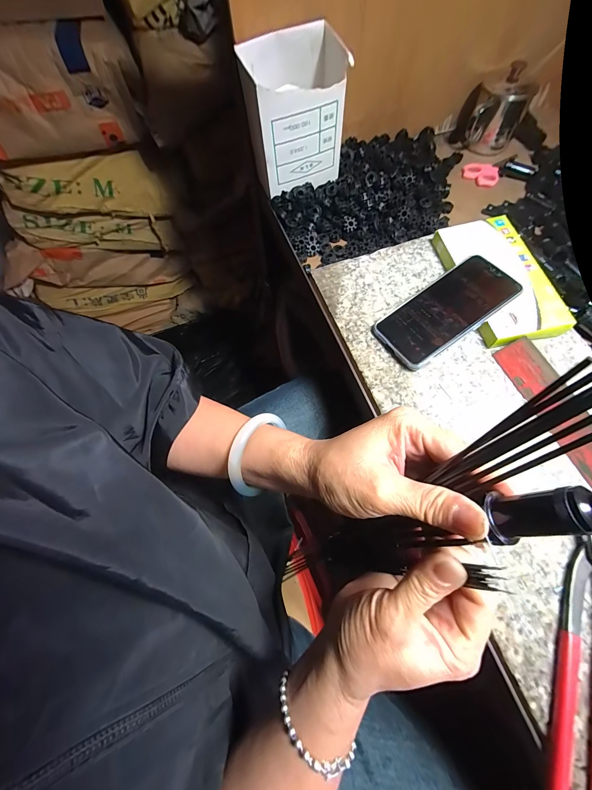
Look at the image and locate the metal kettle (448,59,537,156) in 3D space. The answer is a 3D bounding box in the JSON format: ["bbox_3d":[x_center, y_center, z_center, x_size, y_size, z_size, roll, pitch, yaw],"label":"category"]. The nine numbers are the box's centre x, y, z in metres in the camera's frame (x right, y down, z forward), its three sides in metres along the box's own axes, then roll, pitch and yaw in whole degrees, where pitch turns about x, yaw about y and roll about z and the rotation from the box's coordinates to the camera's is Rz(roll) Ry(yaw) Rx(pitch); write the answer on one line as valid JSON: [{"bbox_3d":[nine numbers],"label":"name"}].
[{"bbox_3d":[0.323,-0.467,0.495,0.100,0.087,0.073,22,69,11],"label":"metal kettle"}]

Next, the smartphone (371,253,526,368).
[{"bbox_3d":[0.173,-0.098,0.346,0.157,0.013,0.076,-36,69,-2],"label":"smartphone"}]

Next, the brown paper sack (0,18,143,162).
[{"bbox_3d":[-0.575,-0.605,0.609,0.488,0.181,0.172,-20,68,-6],"label":"brown paper sack"}]

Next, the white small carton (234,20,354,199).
[{"bbox_3d":[0.000,-0.375,0.411,0.127,0.138,0.086,-15,67,-4],"label":"white small carton"}]

